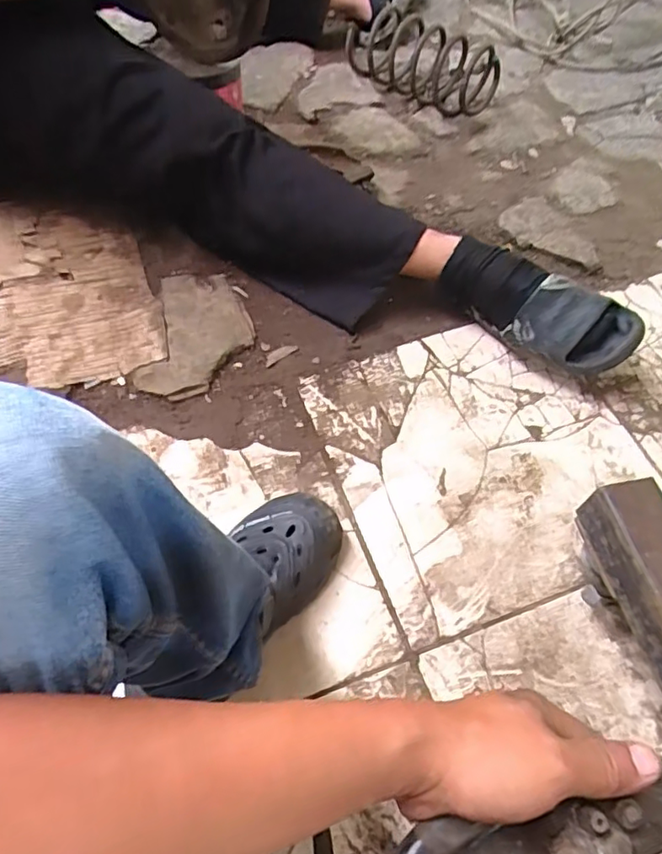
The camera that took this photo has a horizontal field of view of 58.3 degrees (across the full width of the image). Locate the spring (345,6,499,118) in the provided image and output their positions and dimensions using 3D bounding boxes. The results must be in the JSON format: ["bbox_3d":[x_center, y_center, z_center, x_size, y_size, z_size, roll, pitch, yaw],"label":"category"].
[{"bbox_3d":[0.175,-0.738,1.187,0.322,0.110,0.127,37,65,20],"label":"spring"}]

